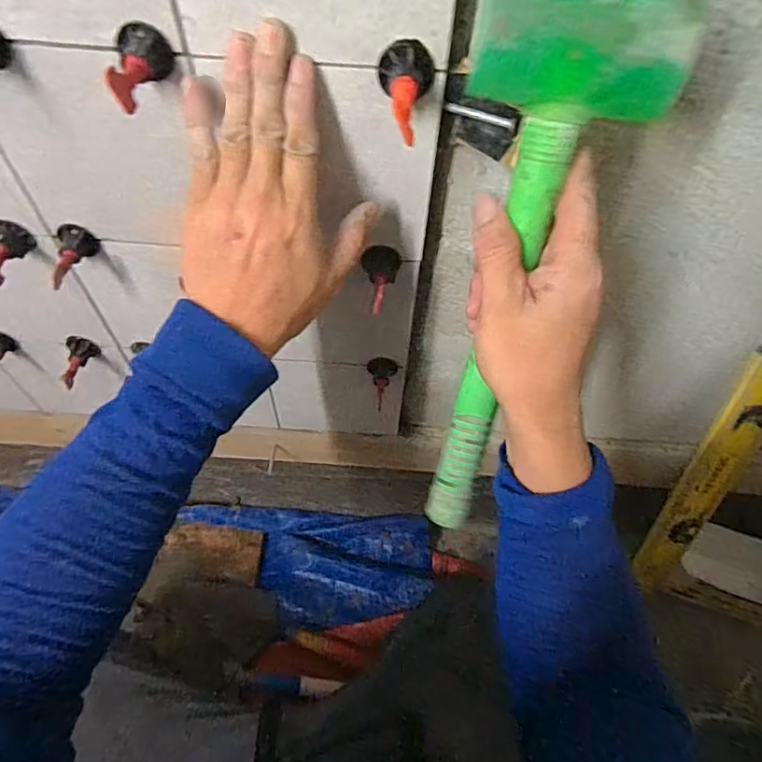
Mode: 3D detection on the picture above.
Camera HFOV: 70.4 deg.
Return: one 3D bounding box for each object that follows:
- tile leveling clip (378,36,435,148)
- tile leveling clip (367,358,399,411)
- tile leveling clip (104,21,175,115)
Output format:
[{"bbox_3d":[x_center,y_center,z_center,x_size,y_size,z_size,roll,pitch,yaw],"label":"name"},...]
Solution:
[{"bbox_3d":[0.013,-0.159,0.296,0.031,0.027,0.056,5,57,0],"label":"tile leveling clip"},{"bbox_3d":[0.000,0.002,0.555,0.030,0.035,0.042,5,57,0],"label":"tile leveling clip"},{"bbox_3d":[-0.132,-0.172,0.299,0.030,0.028,0.049,-7,58,-8],"label":"tile leveling clip"}]

